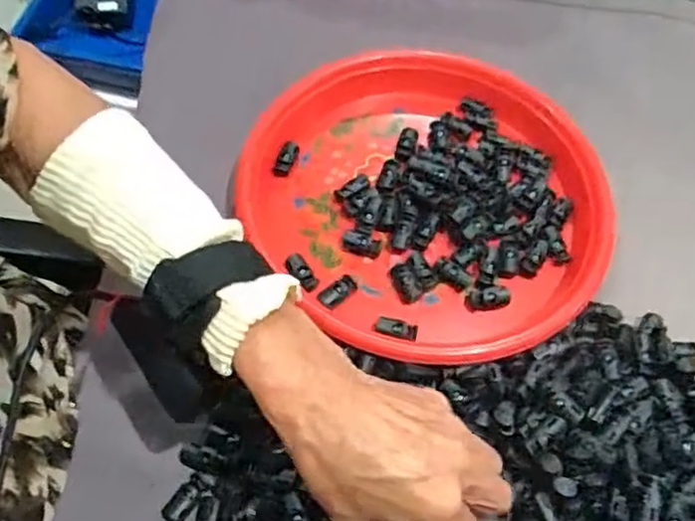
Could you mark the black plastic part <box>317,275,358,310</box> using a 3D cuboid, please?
[{"bbox_3d":[-0.007,0.021,0.441,0.013,0.011,0.029,40,65,18],"label":"black plastic part"}]

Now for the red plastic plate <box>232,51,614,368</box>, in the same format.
[{"bbox_3d":[0.063,-0.048,0.475,0.238,0.024,0.242,2,60,-3],"label":"red plastic plate"}]

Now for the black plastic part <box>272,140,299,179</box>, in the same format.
[{"bbox_3d":[-0.045,-0.075,0.492,0.013,0.008,0.030,20,61,8],"label":"black plastic part"}]

